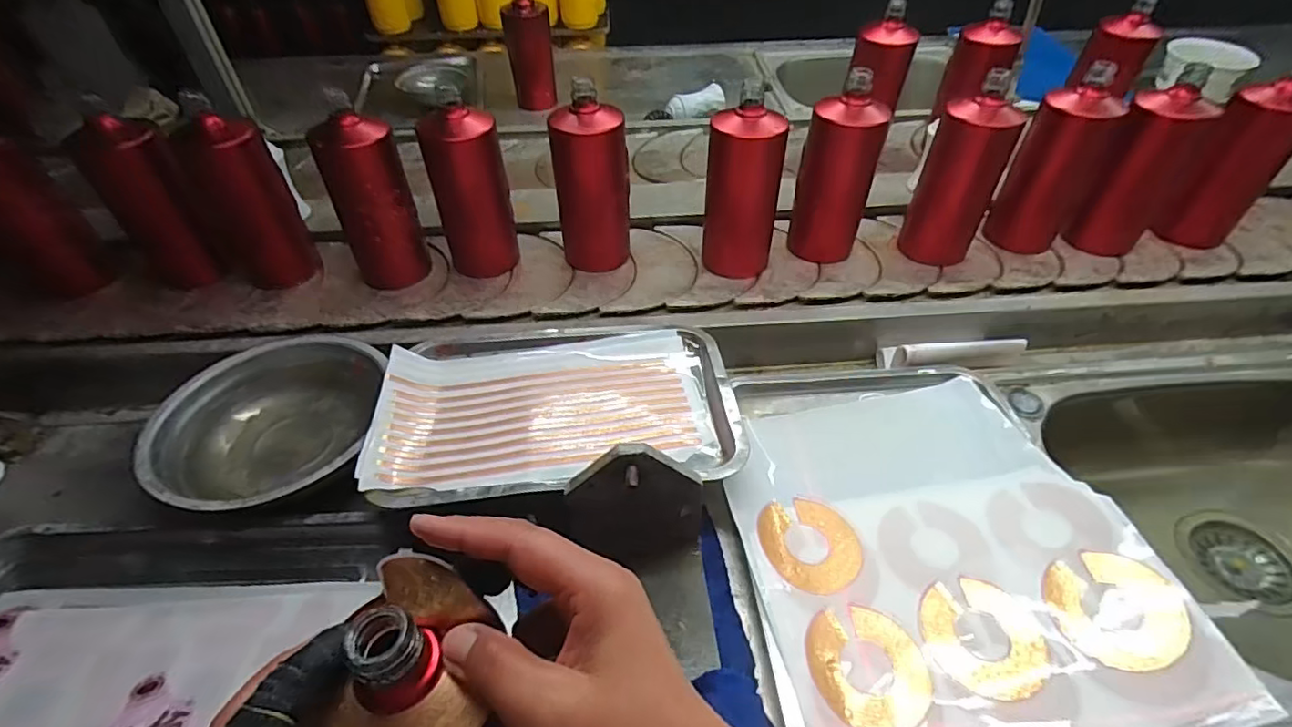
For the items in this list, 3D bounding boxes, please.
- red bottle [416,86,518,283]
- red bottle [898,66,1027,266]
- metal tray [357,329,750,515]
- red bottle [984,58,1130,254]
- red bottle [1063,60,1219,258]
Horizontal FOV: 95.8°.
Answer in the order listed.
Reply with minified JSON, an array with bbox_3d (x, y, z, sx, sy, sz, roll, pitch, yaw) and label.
[{"bbox_3d":[-0.199,-0.186,0.663,0.068,0.195,0.065,18,49,22],"label":"red bottle"},{"bbox_3d":[0.361,-0.210,0.673,0.084,0.198,0.066,23,51,26],"label":"red bottle"},{"bbox_3d":[-0.077,0.031,0.510,0.301,0.029,0.208,-3,39,-7],"label":"metal tray"},{"bbox_3d":[0.480,-0.228,0.687,0.085,0.189,0.078,23,51,26],"label":"red bottle"},{"bbox_3d":[0.583,-0.228,0.694,0.082,0.182,0.085,32,55,32],"label":"red bottle"}]

